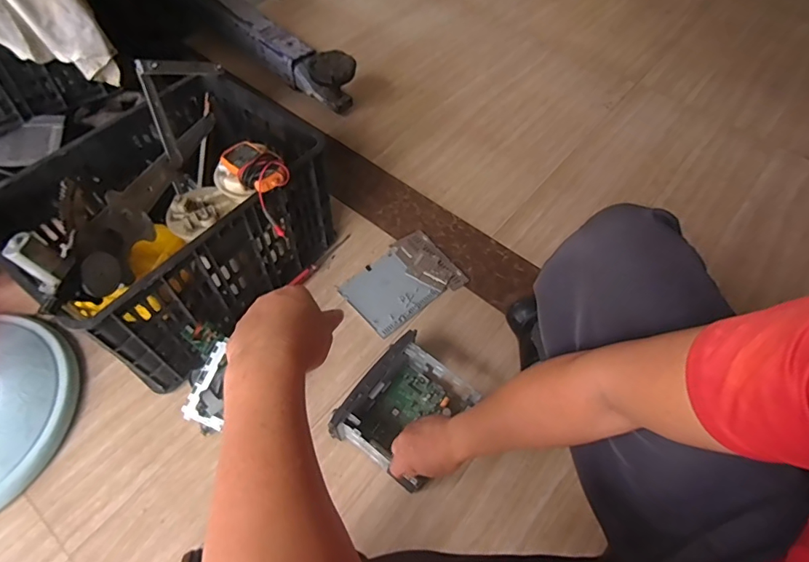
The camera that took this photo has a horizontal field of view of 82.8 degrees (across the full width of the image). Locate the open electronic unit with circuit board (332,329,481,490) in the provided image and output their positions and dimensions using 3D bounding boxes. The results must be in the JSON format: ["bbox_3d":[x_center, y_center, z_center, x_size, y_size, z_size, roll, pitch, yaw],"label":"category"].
[{"bbox_3d":[0.005,0.220,0.779,0.155,0.114,0.193,36,62,19],"label":"open electronic unit with circuit board"}]

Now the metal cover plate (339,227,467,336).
[{"bbox_3d":[-0.006,-0.005,0.994,0.237,0.021,0.170,-31,63,-21],"label":"metal cover plate"}]

